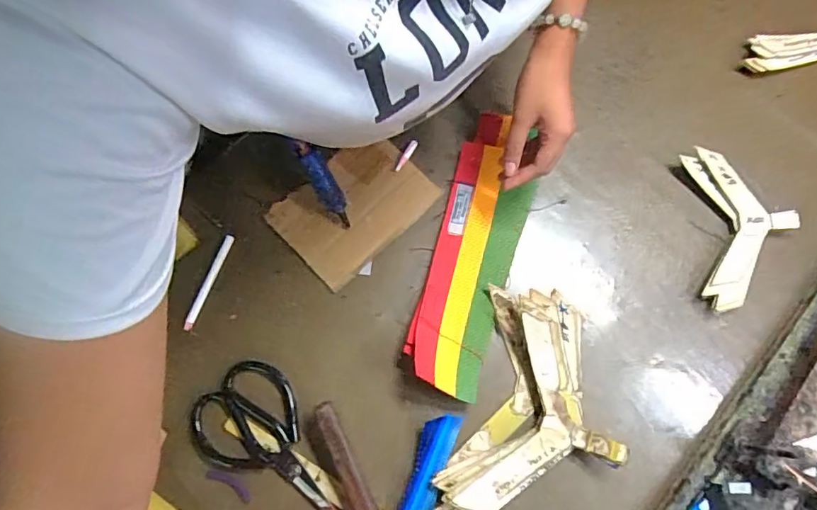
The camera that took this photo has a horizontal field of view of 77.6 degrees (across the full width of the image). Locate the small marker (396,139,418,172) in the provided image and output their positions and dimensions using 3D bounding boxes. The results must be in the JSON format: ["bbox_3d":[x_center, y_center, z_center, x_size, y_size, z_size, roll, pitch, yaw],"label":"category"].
[{"bbox_3d":[-0.003,-0.116,0.596,0.010,0.007,0.043,30,76,9],"label":"small marker"}]

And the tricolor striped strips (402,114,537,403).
[{"bbox_3d":[0.075,-0.010,0.558,0.089,0.026,0.316,13,71,5],"label":"tricolor striped strips"}]

